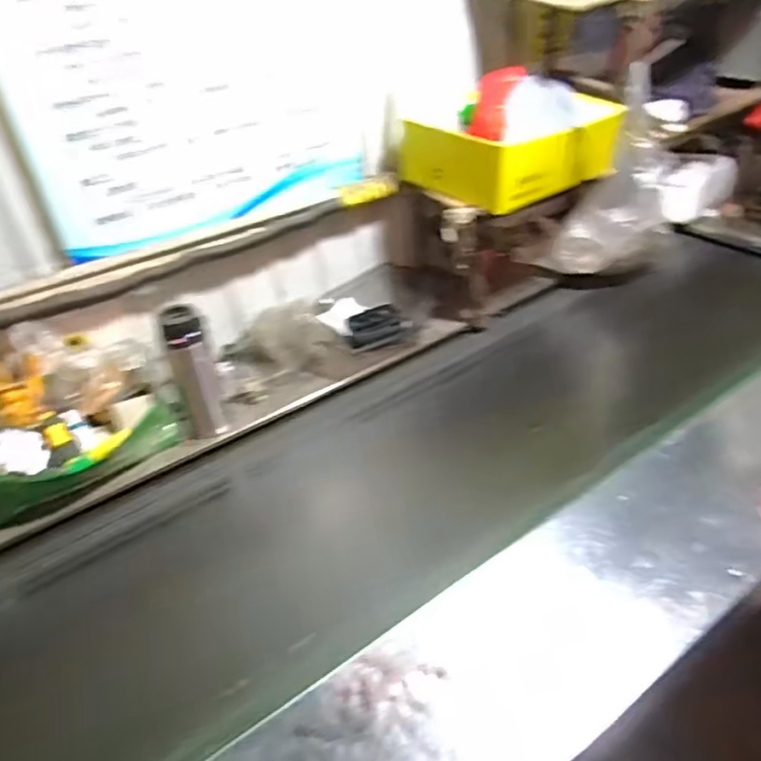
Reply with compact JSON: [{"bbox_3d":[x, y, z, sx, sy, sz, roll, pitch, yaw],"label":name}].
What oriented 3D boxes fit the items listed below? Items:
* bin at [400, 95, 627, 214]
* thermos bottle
[{"bbox_3d":[0.260,-0.436,1.196,0.372,0.123,0.246,-22,40,-20],"label":"bin"},{"bbox_3d":[-0.315,-0.005,1.081,0.078,0.233,0.059,-15,39,-12],"label":"thermos bottle"}]

